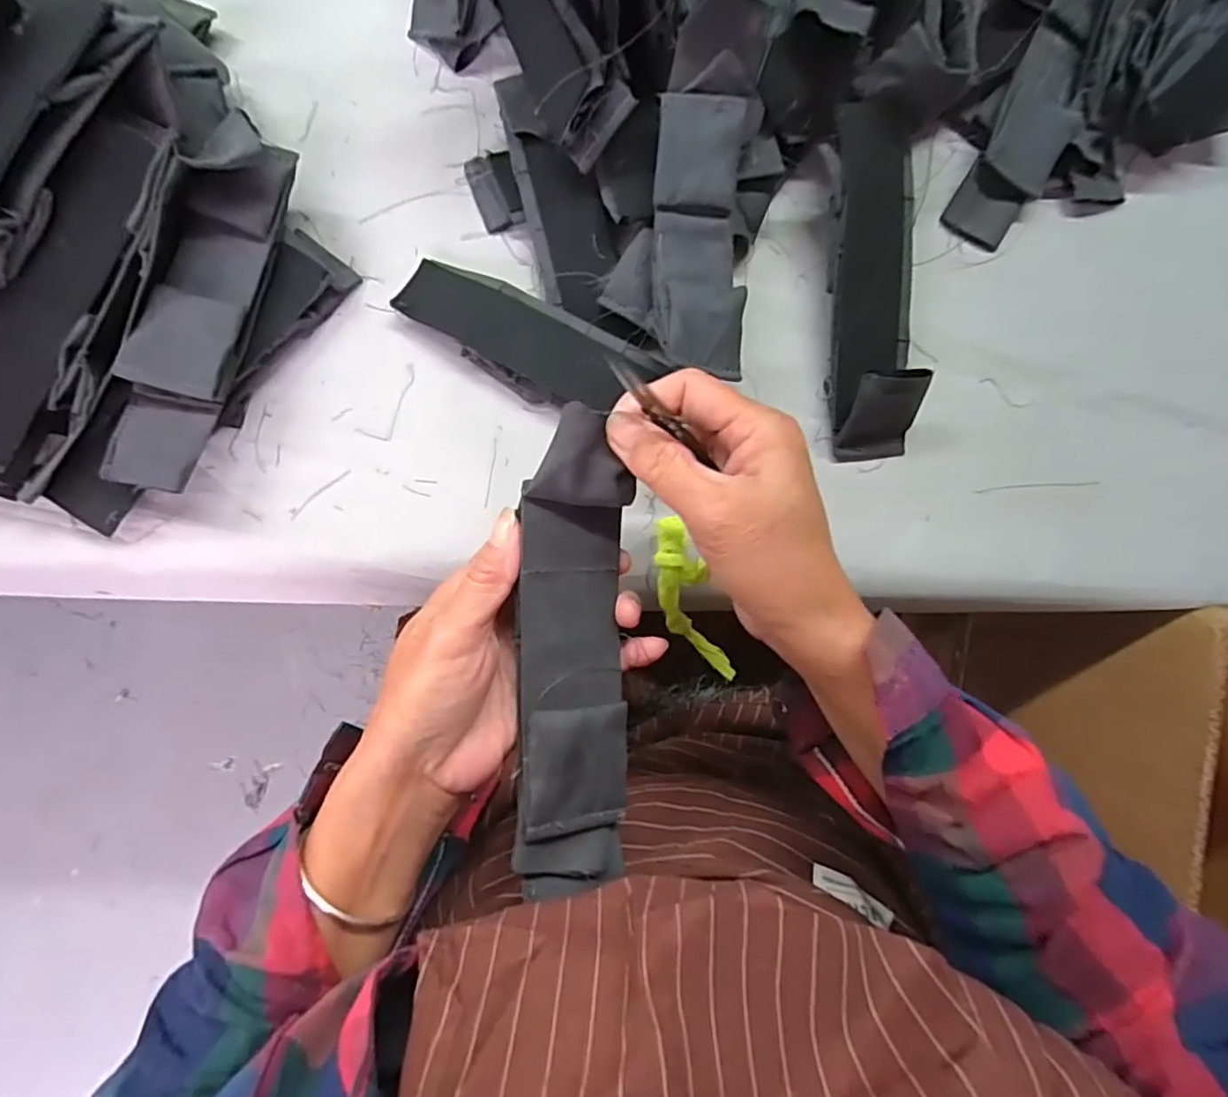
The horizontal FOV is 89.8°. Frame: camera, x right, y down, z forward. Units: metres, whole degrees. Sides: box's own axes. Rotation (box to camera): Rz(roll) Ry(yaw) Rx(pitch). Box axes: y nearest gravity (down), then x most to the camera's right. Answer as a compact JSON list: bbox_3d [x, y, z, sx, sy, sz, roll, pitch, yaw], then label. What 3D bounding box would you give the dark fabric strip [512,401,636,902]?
[{"bbox_3d":[-0.017,0.046,0.264,0.045,0.032,0.200,1,93,-3],"label":"dark fabric strip"}]

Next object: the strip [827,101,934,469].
[{"bbox_3d":[0.151,-0.156,0.361,0.049,0.045,0.196,-3,83,-4],"label":"strip"}]

